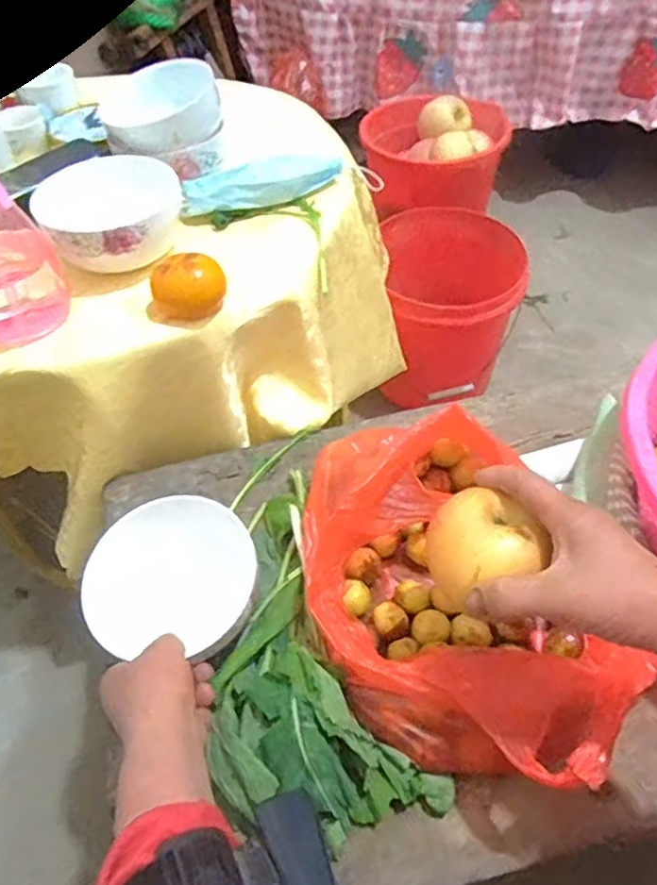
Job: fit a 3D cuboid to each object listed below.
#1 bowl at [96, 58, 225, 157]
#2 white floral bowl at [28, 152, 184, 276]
[{"bbox_3d":[-0.163,-0.328,0.613,0.116,0.045,0.098,-13,52,-8],"label":"bowl"},{"bbox_3d":[-0.193,-0.202,0.570,0.127,0.052,0.118,-1,52,1],"label":"white floral bowl"}]

